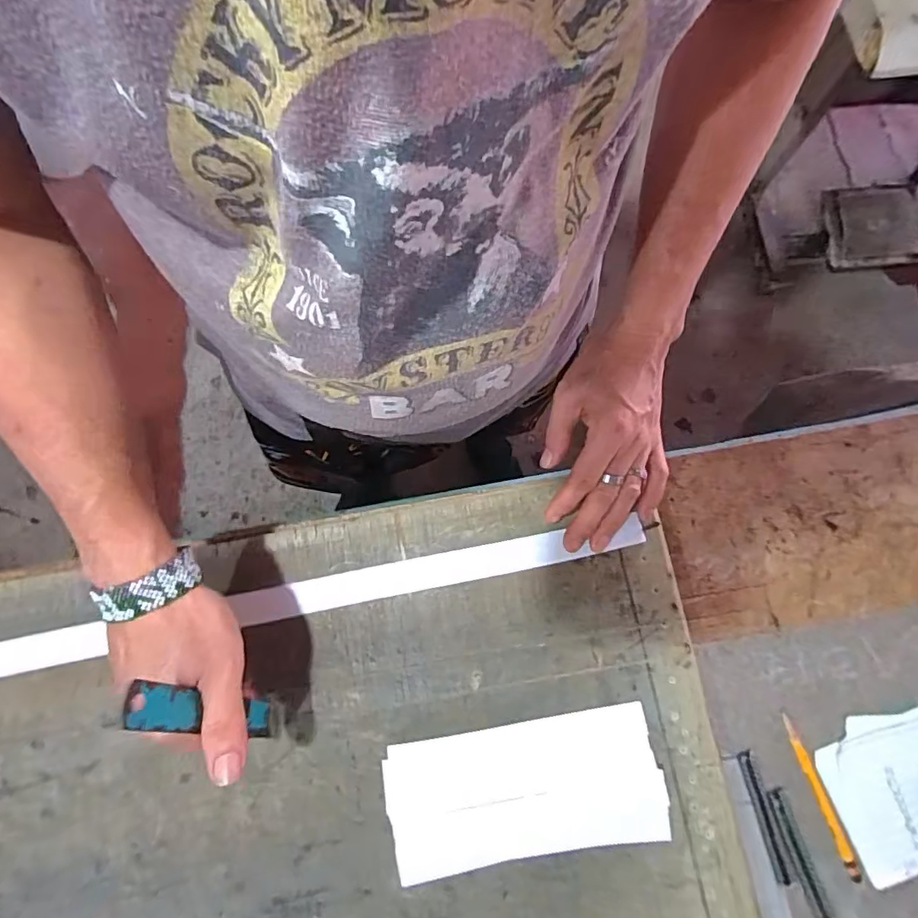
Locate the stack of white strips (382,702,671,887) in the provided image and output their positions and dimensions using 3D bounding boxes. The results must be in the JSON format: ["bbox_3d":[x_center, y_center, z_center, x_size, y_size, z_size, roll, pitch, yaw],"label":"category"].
[{"bbox_3d":[0.047,0.242,0.396,0.192,0.014,0.087,-11,74,2],"label":"stack of white strips"}]

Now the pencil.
[{"bbox_3d":[0.274,0.255,0.411,0.009,0.004,0.118,-18,78,-5],"label":"pencil"}]

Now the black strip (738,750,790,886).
[{"bbox_3d":[0.230,0.269,0.409,0.011,0.004,0.091,-14,78,-4],"label":"black strip"}]

